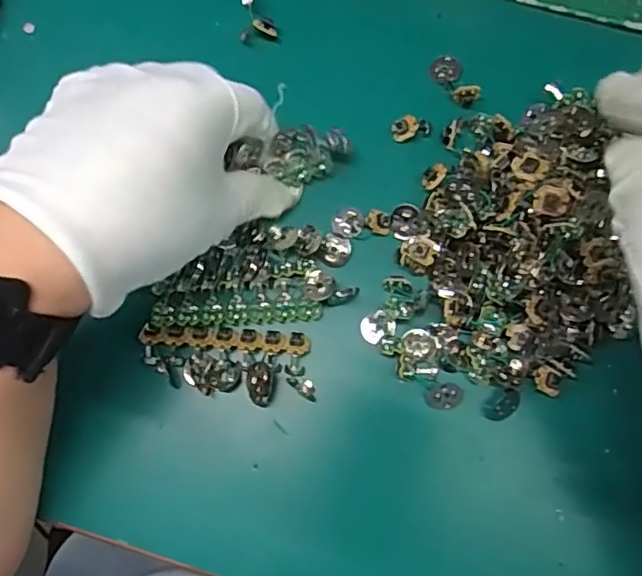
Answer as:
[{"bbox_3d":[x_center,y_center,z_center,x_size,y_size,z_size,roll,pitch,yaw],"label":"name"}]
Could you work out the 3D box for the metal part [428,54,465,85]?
[{"bbox_3d":[0.063,-0.110,0.309,0.017,0.004,0.015,34,81,8],"label":"metal part"}]

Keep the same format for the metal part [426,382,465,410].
[{"bbox_3d":[0.054,0.047,0.268,0.015,0.007,0.011,-5,77,1],"label":"metal part"}]

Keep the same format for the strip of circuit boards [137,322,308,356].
[{"bbox_3d":[-0.043,0.023,0.274,0.075,0.004,0.010,4,78,2],"label":"strip of circuit boards"}]

